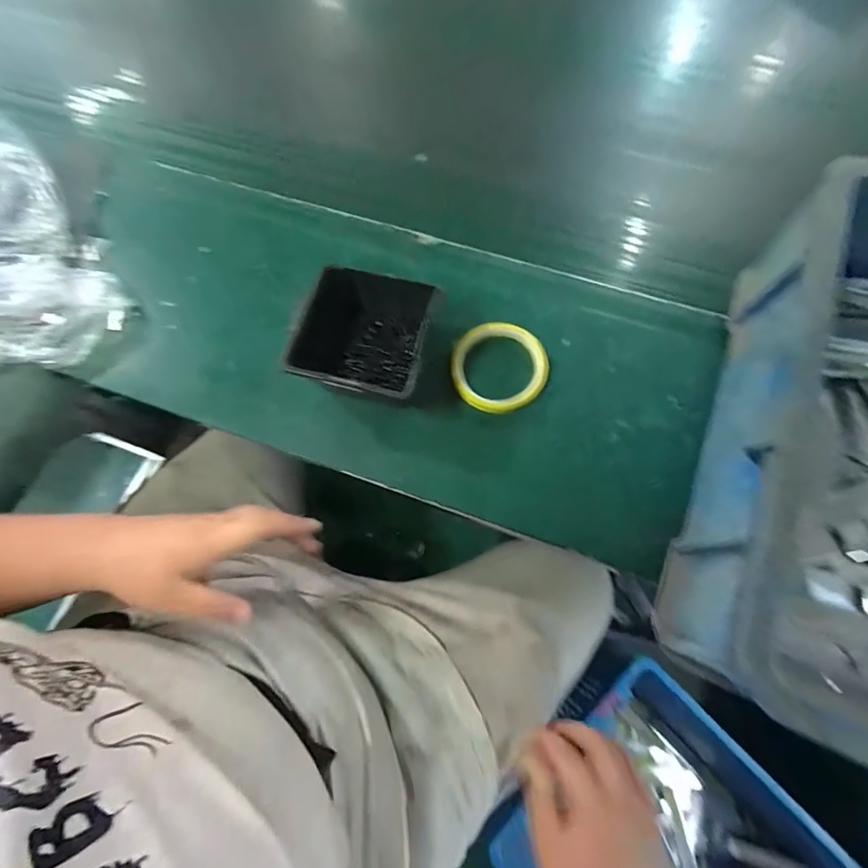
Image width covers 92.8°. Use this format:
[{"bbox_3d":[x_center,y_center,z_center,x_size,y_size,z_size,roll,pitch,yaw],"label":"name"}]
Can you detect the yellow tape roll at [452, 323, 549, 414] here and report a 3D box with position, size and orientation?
[{"bbox_3d":[0.064,-0.065,0.407,0.091,0.027,0.089,0,70,1],"label":"yellow tape roll"}]

